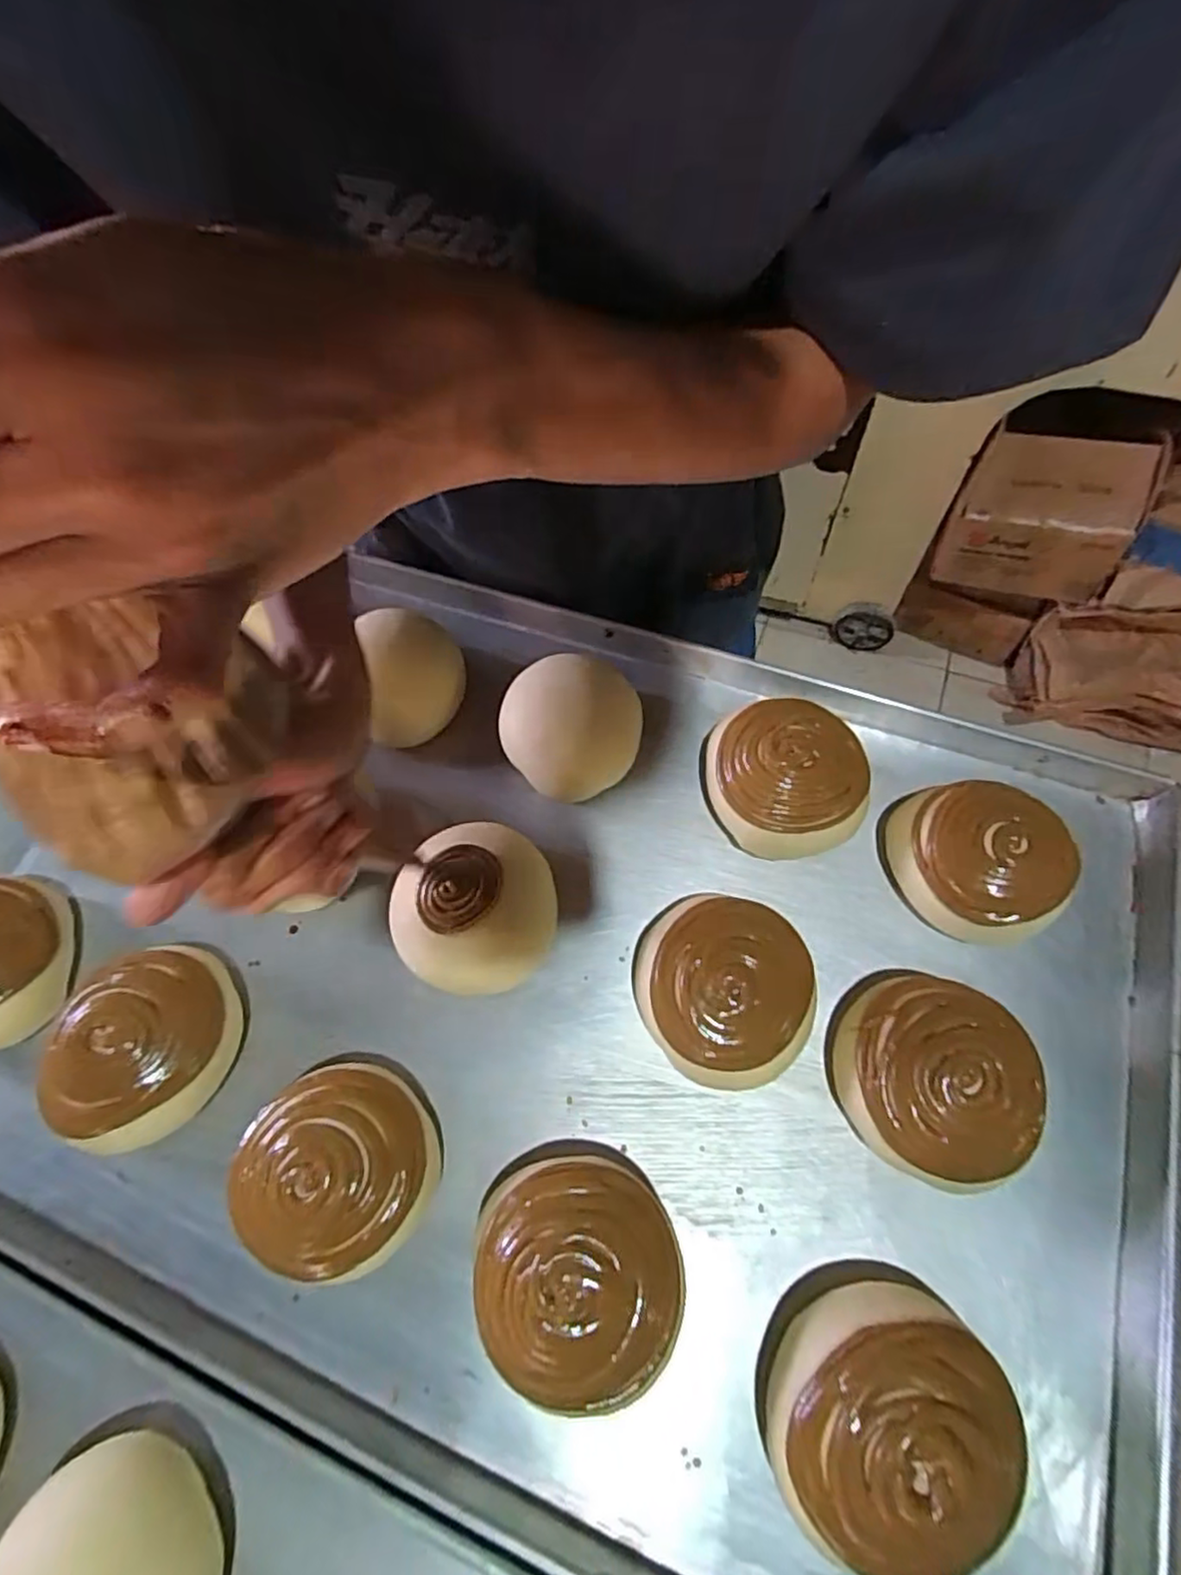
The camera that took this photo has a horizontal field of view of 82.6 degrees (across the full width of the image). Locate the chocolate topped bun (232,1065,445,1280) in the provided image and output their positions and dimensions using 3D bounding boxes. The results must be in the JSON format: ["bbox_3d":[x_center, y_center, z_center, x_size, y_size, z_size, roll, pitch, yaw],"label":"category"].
[{"bbox_3d":[-0.122,0.187,0.329,0.089,0.057,0.089,39,72,19],"label":"chocolate topped bun"}]

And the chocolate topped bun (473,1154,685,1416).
[{"bbox_3d":[-0.005,0.222,0.306,0.088,0.055,0.092,-6,65,0],"label":"chocolate topped bun"}]

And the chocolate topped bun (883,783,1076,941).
[{"bbox_3d":[0.222,0.043,0.390,0.084,0.058,0.092,6,64,5],"label":"chocolate topped bun"}]

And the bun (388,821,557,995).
[{"bbox_3d":[-0.067,0.070,0.382,0.089,0.058,0.092,-1,65,2],"label":"bun"}]

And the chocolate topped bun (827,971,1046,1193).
[{"bbox_3d":[0.171,0.147,0.341,0.085,0.061,0.092,-1,64,2],"label":"chocolate topped bun"}]

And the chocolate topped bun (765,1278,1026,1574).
[{"bbox_3d":[0.125,0.265,0.285,0.087,0.058,0.091,-1,64,2],"label":"chocolate topped bun"}]

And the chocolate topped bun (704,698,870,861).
[{"bbox_3d":[0.119,-0.007,0.413,0.091,0.066,0.092,-1,64,2],"label":"chocolate topped bun"}]

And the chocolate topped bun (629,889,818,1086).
[{"bbox_3d":[0.068,0.108,0.357,0.089,0.058,0.086,-1,64,2],"label":"chocolate topped bun"}]

